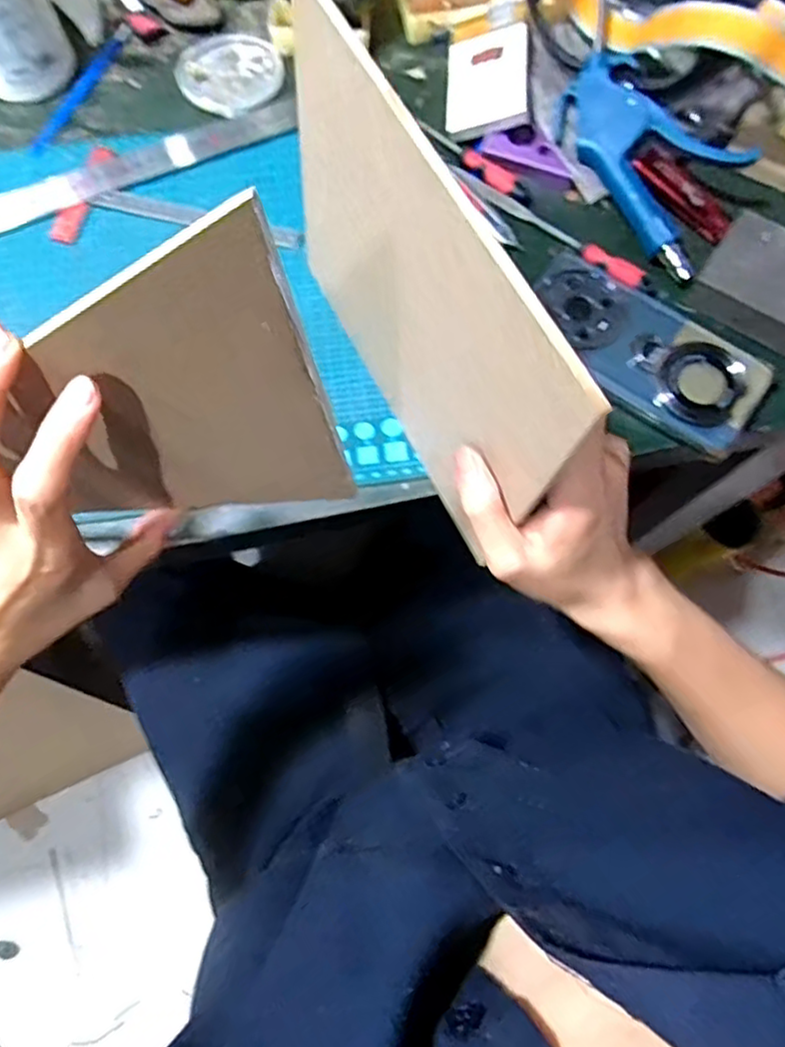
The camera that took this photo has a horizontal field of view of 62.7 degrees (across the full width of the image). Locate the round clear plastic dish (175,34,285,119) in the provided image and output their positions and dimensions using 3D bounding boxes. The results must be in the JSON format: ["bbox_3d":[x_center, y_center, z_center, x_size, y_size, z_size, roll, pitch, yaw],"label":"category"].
[{"bbox_3d":[-0.125,-0.348,0.494,0.078,0.006,0.087,-21,74,-5],"label":"round clear plastic dish"}]

